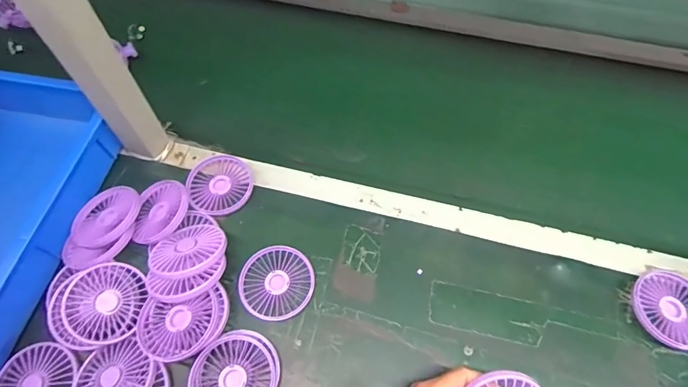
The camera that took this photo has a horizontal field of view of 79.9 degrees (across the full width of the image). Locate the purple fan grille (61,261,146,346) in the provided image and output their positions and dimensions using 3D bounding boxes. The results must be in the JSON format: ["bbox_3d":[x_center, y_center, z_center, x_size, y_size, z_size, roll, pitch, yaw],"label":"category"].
[{"bbox_3d":[-0.268,0.121,0.457,0.078,0.014,0.085,12,69,-10],"label":"purple fan grille"}]

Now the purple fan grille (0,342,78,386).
[{"bbox_3d":[-0.334,0.211,0.448,0.085,0.022,0.084,0,61,1],"label":"purple fan grille"}]

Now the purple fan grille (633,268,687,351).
[{"bbox_3d":[0.378,0.134,0.472,0.085,0.018,0.087,0,61,1],"label":"purple fan grille"}]

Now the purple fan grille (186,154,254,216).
[{"bbox_3d":[-0.167,-0.015,0.558,0.083,0.014,0.094,-17,62,-8],"label":"purple fan grille"}]

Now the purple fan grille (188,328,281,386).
[{"bbox_3d":[-0.116,0.199,0.444,0.089,0.022,0.092,0,61,1],"label":"purple fan grille"}]

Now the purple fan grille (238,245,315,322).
[{"bbox_3d":[-0.081,0.108,0.496,0.087,0.009,0.085,0,61,1],"label":"purple fan grille"}]

